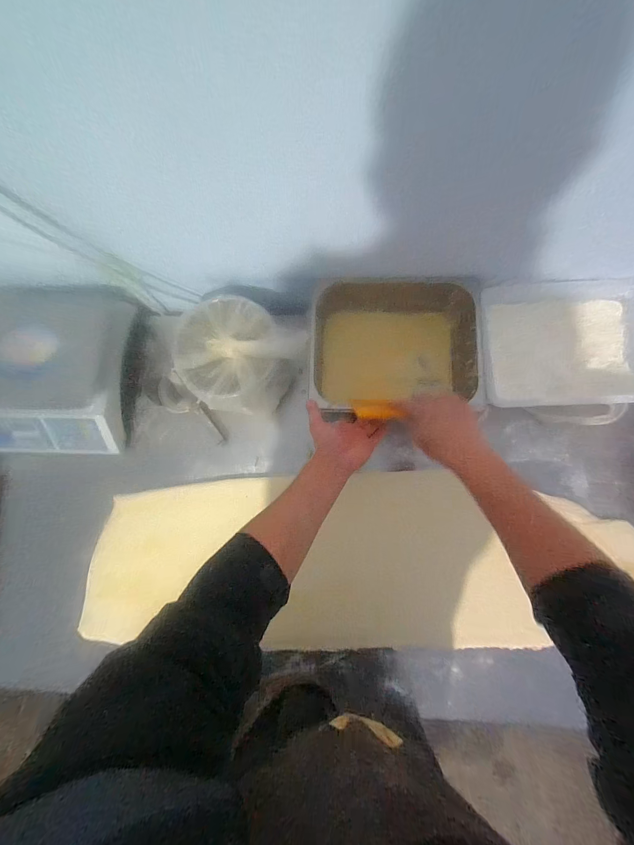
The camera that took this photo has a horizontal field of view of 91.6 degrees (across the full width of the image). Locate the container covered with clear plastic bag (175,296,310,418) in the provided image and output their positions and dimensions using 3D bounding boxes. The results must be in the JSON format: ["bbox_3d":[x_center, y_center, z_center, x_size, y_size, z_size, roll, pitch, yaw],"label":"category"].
[{"bbox_3d":[-0.159,-0.127,0.623,0.225,0.107,0.208,32,83,7],"label":"container covered with clear plastic bag"}]

